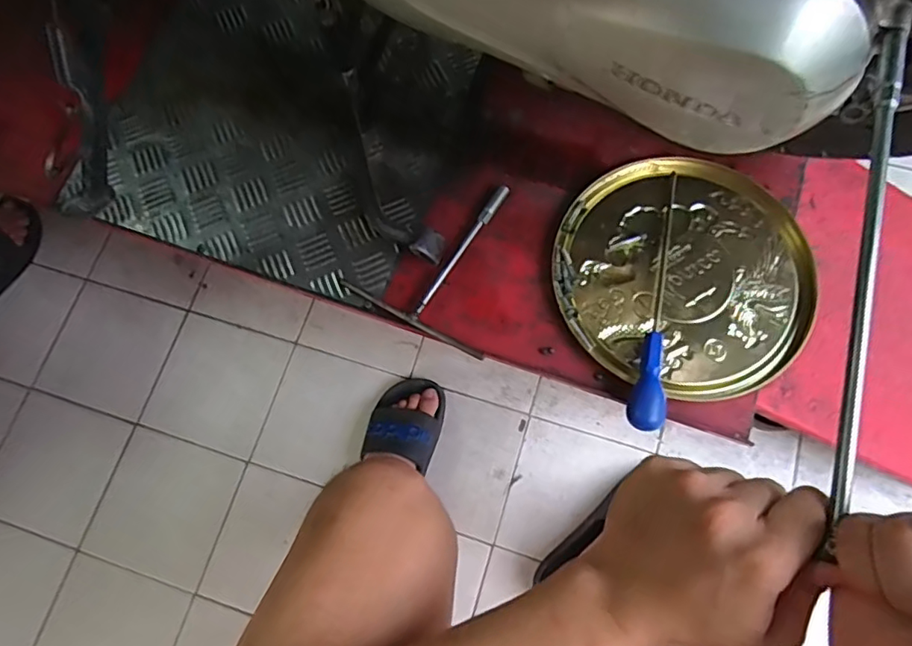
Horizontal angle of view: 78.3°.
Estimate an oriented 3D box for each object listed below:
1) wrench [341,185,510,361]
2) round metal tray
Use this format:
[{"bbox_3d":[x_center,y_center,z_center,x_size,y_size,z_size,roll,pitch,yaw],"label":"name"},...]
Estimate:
[{"bbox_3d":[-0.010,-0.080,0.599,0.167,0.017,0.187,25,77,10],"label":"wrench"},{"bbox_3d":[0.239,-0.057,0.589,0.255,0.033,0.253,0,75,-1],"label":"round metal tray"}]

